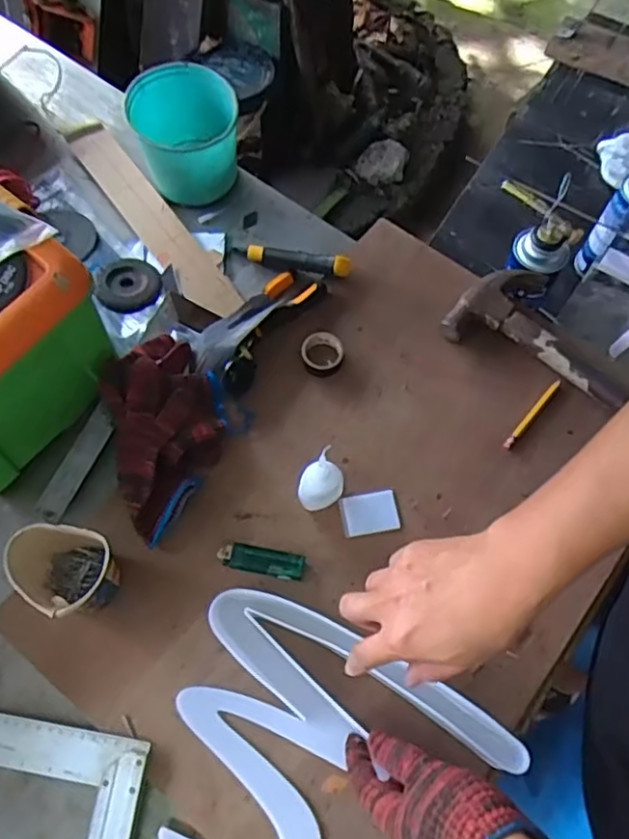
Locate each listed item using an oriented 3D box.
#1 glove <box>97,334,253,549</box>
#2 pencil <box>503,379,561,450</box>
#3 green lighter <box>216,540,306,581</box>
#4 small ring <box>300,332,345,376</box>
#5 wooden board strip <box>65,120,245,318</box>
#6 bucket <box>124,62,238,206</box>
[{"bbox_3d":[-0.152,0.006,0.637,0.150,0.050,0.160,-40,74,-16],"label":"glove"},{"bbox_3d":[0.225,-0.006,0.668,0.010,0.010,0.095,38,71,14],"label":"pencil"},{"bbox_3d":[-0.050,0.132,0.608,0.080,0.012,0.026,12,67,4],"label":"green lighter"},{"bbox_3d":[0.008,-0.071,0.683,0.046,0.012,0.046,1,67,-1],"label":"small ring"},{"bbox_3d":[-0.196,-0.248,0.781,0.057,0.008,0.333,-33,72,-14],"label":"wooden board strip"},{"bbox_3d":[-0.147,-0.334,0.763,0.111,0.102,0.121,1,67,-1],"label":"bucket"}]

